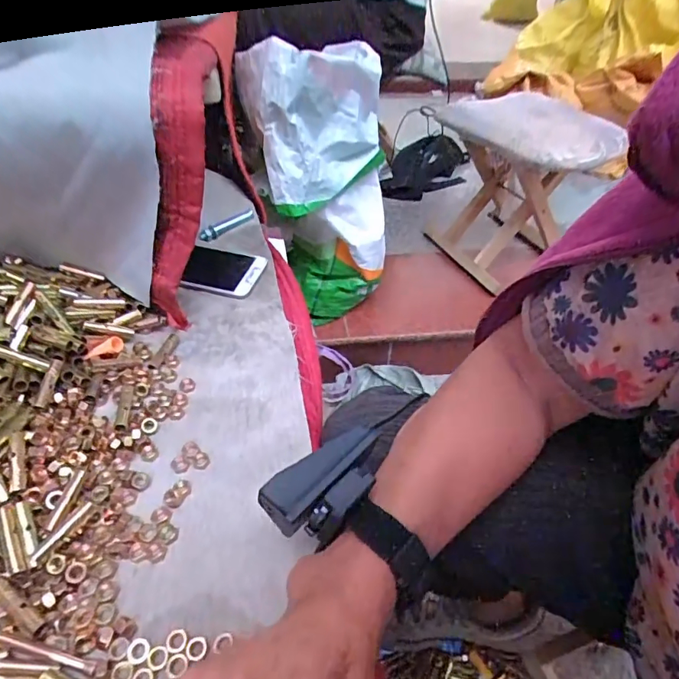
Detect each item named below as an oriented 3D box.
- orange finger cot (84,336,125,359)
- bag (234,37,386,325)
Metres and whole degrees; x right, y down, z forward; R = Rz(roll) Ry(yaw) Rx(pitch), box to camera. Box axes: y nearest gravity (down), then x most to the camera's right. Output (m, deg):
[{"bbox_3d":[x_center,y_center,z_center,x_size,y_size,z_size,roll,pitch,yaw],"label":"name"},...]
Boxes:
[{"bbox_3d":[-0.211,0.006,0.424,0.033,0.011,0.015,-22,48,-25],"label":"orange finger cot"},{"bbox_3d":[-0.031,-0.263,0.827,0.221,0.436,0.197,-8,44,-12],"label":"bag"}]

